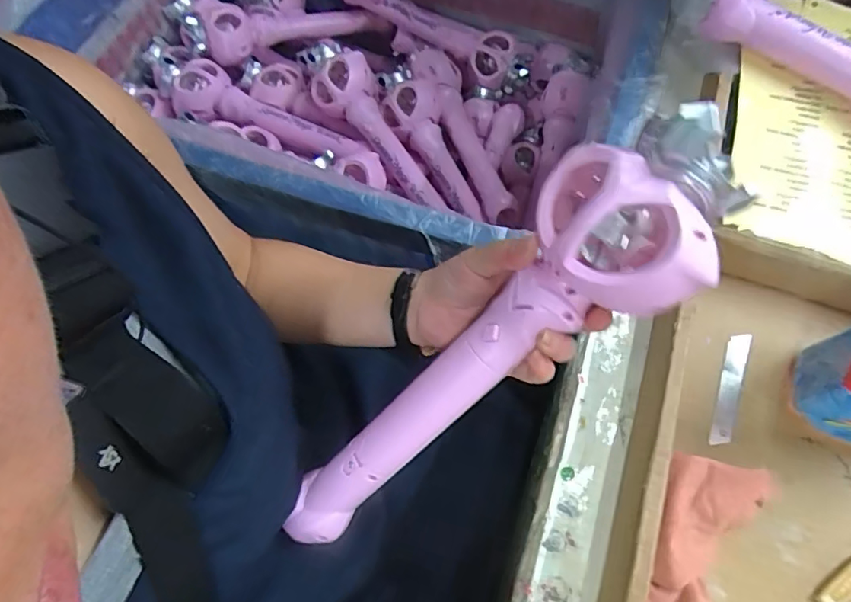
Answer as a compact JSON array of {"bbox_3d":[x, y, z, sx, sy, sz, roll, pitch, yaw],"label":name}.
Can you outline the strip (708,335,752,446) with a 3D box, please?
[{"bbox_3d":[0.247,0.071,0.434,0.017,0.009,0.096,20,68,8],"label":"strip"}]

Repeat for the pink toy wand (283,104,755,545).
[{"bbox_3d":[0.032,0.037,0.329,0.348,0.051,0.092,-47,70,24],"label":"pink toy wand"}]

